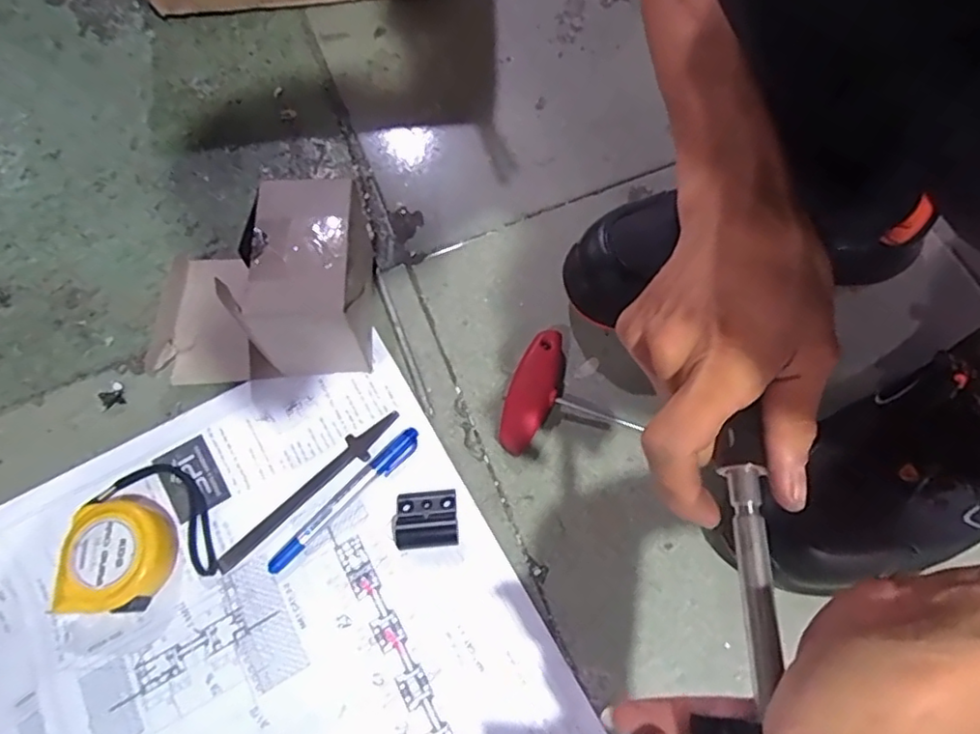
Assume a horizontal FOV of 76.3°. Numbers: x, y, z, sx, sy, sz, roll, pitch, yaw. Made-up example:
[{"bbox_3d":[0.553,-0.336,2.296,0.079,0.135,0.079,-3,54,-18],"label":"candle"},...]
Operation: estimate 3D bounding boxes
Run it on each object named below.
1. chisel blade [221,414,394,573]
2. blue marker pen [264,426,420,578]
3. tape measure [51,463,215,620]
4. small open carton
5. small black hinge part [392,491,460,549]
[{"bbox_3d":[-0.125,0.086,0.439,0.019,0.004,0.153,42,75,14],"label":"chisel blade"},{"bbox_3d":[-0.098,0.090,0.424,0.016,0.011,0.129,42,75,14],"label":"blue marker pen"},{"bbox_3d":[-0.230,0.111,0.411,0.084,0.031,0.093,-4,70,-2],"label":"tape measure"},{"bbox_3d":[-0.174,-0.056,0.452,0.164,0.093,0.117,-4,66,-2],"label":"small open carton"},{"bbox_3d":[-0.044,0.103,0.421,0.042,0.020,0.038,-6,70,-2],"label":"small black hinge part"}]

